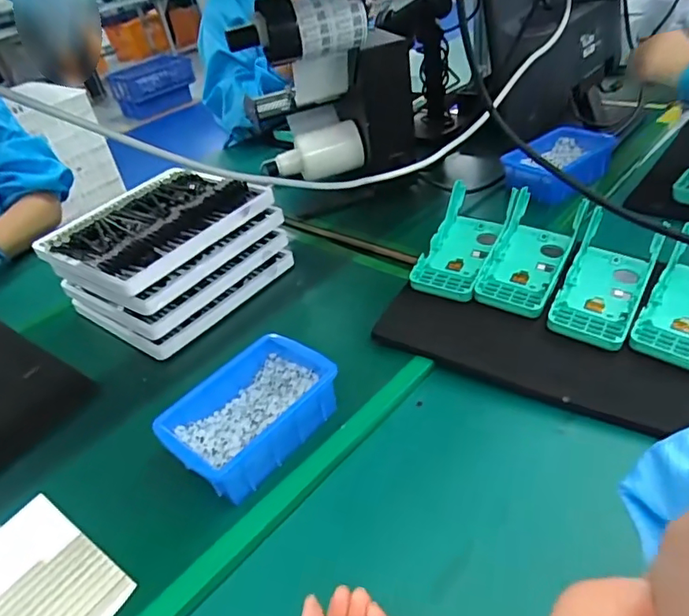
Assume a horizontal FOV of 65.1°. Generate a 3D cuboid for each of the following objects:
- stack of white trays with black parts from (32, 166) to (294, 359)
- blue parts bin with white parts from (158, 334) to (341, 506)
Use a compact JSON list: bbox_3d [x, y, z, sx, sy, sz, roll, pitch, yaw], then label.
[{"bbox_3d":[-0.215,-0.070,0.681,0.212,0.121,0.227,21,45,30],"label":"stack of white trays with black parts"},{"bbox_3d":[-0.088,0.098,0.493,0.114,0.062,0.149,25,48,33],"label":"blue parts bin with white parts"}]

